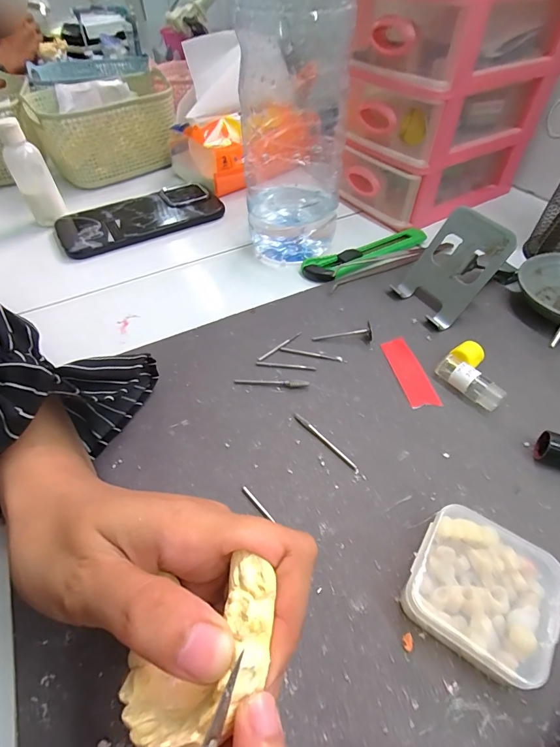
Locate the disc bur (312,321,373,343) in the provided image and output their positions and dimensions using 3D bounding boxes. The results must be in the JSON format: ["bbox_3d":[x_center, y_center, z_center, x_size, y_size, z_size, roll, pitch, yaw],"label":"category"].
[{"bbox_3d":[0.047,-0.029,0.280,0.044,0.011,0.011,-7,49,-3],"label":"disc bur"}]

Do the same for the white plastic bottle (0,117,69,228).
[{"bbox_3d":[-0.254,-0.203,0.379,0.033,0.091,0.029,-30,54,-21],"label":"white plastic bottle"}]

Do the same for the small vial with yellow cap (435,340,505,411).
[{"bbox_3d":[0.131,0.002,0.247,0.031,0.018,0.045,-24,52,-17],"label":"small vial with yellow cap"}]

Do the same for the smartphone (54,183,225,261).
[{"bbox_3d":[-0.155,-0.173,0.413,0.169,0.017,0.079,-25,53,-18],"label":"smartphone"}]

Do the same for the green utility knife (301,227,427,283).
[{"bbox_3d":[0.085,-0.113,0.352,0.133,0.009,0.030,-22,52,-16],"label":"green utility knife"}]

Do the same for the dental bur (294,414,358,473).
[{"bbox_3d":[0.028,0.041,0.226,0.004,0.004,0.052,-35,56,-24],"label":"dental bur"}]

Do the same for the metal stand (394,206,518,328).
[{"bbox_3d":[0.131,-0.083,0.286,0.014,0.077,0.060,-4,45,-38],"label":"metal stand"}]

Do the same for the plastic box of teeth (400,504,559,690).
[{"bbox_3d":[0.089,0.096,0.167,0.056,0.020,0.054,26,55,23],"label":"plastic box of teeth"}]

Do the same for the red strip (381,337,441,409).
[{"bbox_3d":[0.091,-0.002,0.262,0.022,0.004,0.061,-10,49,-6],"label":"red strip"}]

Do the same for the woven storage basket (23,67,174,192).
[{"bbox_3d":[-0.225,-0.319,0.477,0.163,0.093,0.121,-30,54,-21],"label":"woven storage basket"}]

